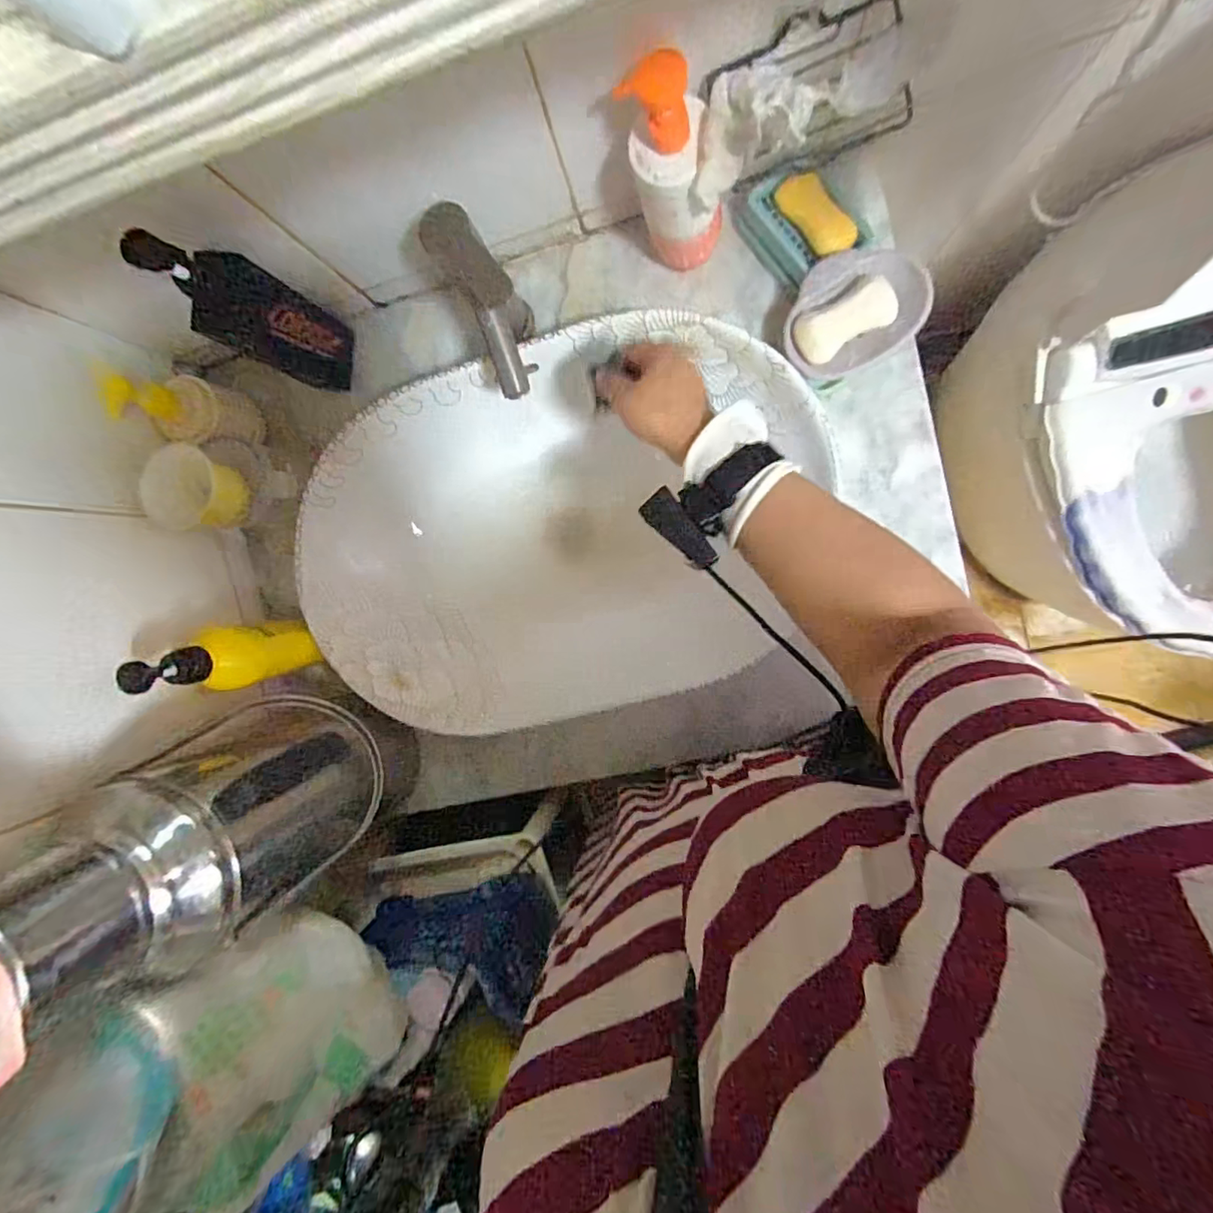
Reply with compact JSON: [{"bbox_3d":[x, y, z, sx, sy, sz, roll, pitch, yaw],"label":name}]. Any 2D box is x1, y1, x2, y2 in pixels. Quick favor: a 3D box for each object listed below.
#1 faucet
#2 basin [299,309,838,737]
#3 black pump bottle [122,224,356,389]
[{"bbox_3d":[-0.101,-0.267,0.525,0.052,0.177,0.132,-20,91,8],"label":"faucet"},{"bbox_3d":[-0.052,-0.084,0.626,0.558,0.112,0.372,-10,92,8],"label":"basin"},{"bbox_3d":[-0.335,-0.281,0.535,0.049,0.231,0.076,28,96,5],"label":"black pump bottle"}]

